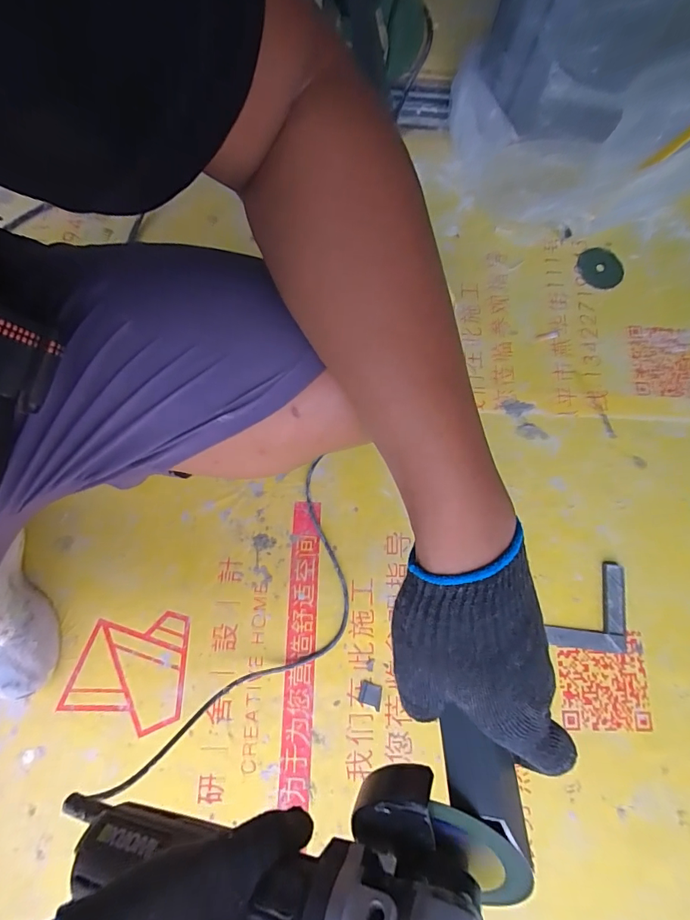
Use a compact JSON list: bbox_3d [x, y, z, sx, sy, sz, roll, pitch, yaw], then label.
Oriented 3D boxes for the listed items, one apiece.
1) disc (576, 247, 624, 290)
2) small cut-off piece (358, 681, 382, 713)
[{"bbox_3d":[0.497,-0.374,0.815,0.088,0.006,0.082,0,77,-1],"label":"disc"},{"bbox_3d":[0.039,0.356,0.631,0.033,0.006,0.033,15,77,2],"label":"small cut-off piece"}]

